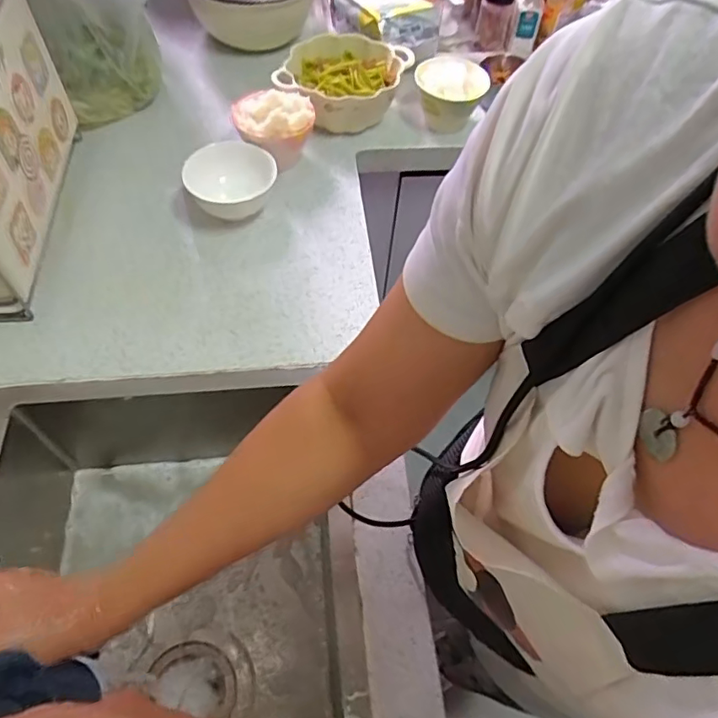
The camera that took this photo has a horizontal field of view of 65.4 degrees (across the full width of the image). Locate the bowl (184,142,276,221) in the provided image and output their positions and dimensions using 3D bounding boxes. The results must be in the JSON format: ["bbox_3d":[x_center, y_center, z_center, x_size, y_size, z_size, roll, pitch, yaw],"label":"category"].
[{"bbox_3d":[-0.181,-0.244,0.801,0.126,0.074,0.109,-16,60,-13],"label":"bowl"}]

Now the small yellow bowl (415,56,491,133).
[{"bbox_3d":[0.155,-0.452,0.947,0.116,0.085,0.129,16,58,7],"label":"small yellow bowl"}]

